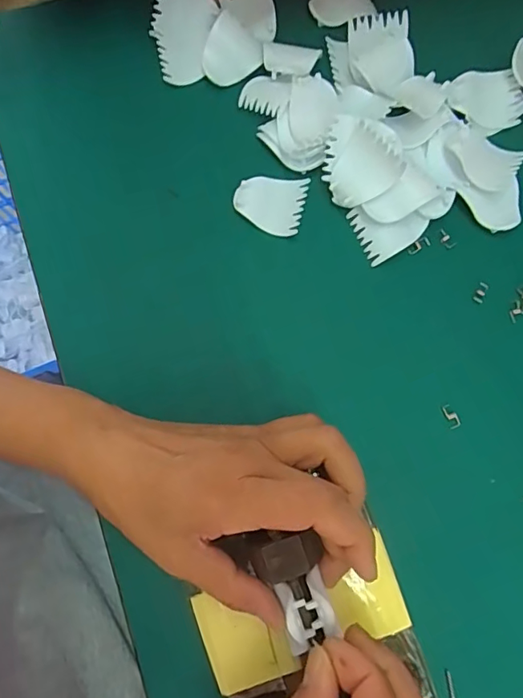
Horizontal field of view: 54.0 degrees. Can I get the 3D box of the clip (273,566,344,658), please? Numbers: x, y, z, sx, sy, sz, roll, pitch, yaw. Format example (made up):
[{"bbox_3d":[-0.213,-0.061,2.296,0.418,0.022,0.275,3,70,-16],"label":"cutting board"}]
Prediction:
[{"bbox_3d":[0.021,0.122,0.240,0.023,0.019,0.027,-20,78,-3],"label":"clip"}]

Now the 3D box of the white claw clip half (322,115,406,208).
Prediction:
[{"bbox_3d":[0.061,-0.119,0.314,0.046,0.013,0.053,-11,97,30],"label":"white claw clip half"}]

